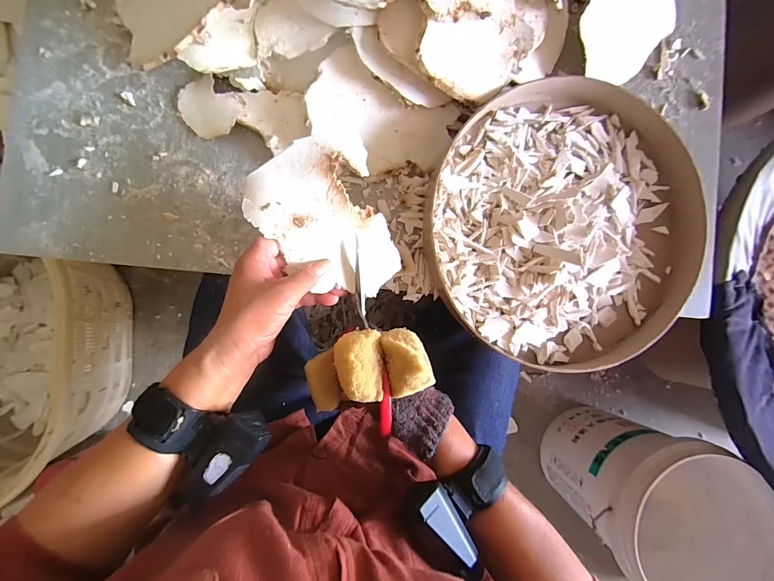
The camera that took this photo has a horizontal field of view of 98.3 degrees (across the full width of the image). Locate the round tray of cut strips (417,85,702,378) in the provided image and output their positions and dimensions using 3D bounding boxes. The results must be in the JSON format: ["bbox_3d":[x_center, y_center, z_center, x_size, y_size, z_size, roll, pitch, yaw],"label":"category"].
[{"bbox_3d":[0.197,-0.069,0.372,0.298,0.038,0.300,0,87,-2],"label":"round tray of cut strips"}]

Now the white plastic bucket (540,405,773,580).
[{"bbox_3d":[0.546,0.431,0.723,0.279,0.340,0.266,0,87,-2],"label":"white plastic bucket"}]

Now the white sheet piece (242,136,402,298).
[{"bbox_3d":[-0.057,-0.060,0.320,0.094,0.036,0.149,-42,89,-4],"label":"white sheet piece"}]

